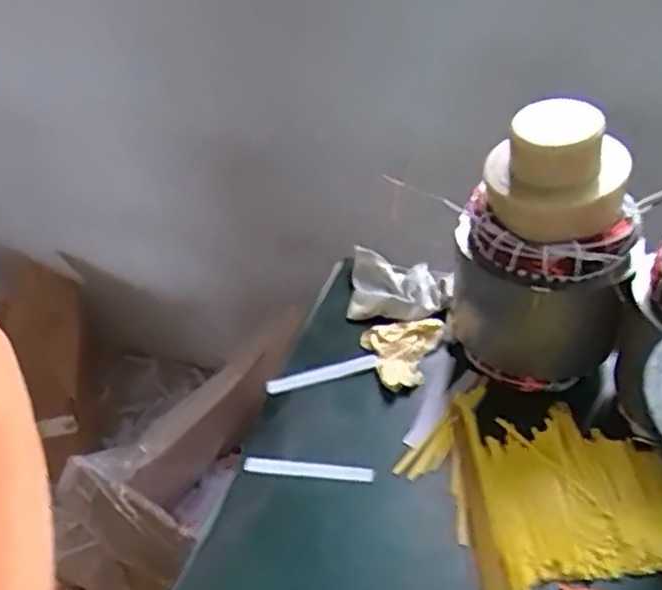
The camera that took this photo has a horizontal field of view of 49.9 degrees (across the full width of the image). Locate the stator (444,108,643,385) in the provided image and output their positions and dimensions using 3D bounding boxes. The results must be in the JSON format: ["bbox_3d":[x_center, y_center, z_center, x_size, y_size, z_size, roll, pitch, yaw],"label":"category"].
[{"bbox_3d":[0.189,-0.048,0.641,0.154,0.234,0.152,8,40,15],"label":"stator"}]

